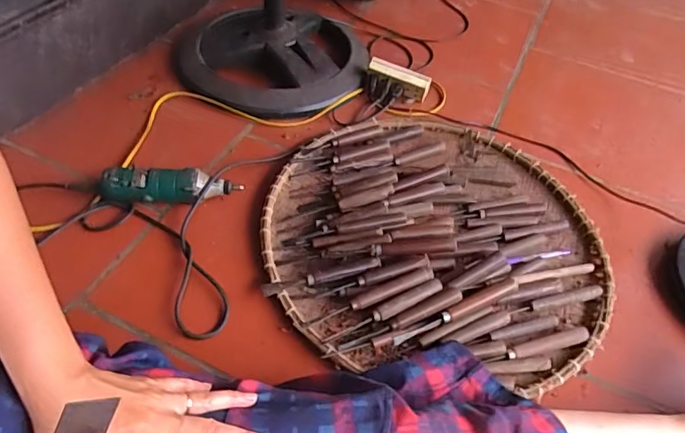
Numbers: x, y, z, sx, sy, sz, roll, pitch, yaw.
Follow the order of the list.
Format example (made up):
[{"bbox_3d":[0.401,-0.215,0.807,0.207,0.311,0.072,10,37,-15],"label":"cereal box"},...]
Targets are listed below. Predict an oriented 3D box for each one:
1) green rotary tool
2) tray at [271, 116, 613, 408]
[{"bbox_3d":[-0.265,-0.043,0.778,0.209,0.055,0.045,3,49,-4],"label":"green rotary tool"},{"bbox_3d":[0.147,0.010,0.785,0.508,0.043,0.492,3,49,-4],"label":"tray"}]

